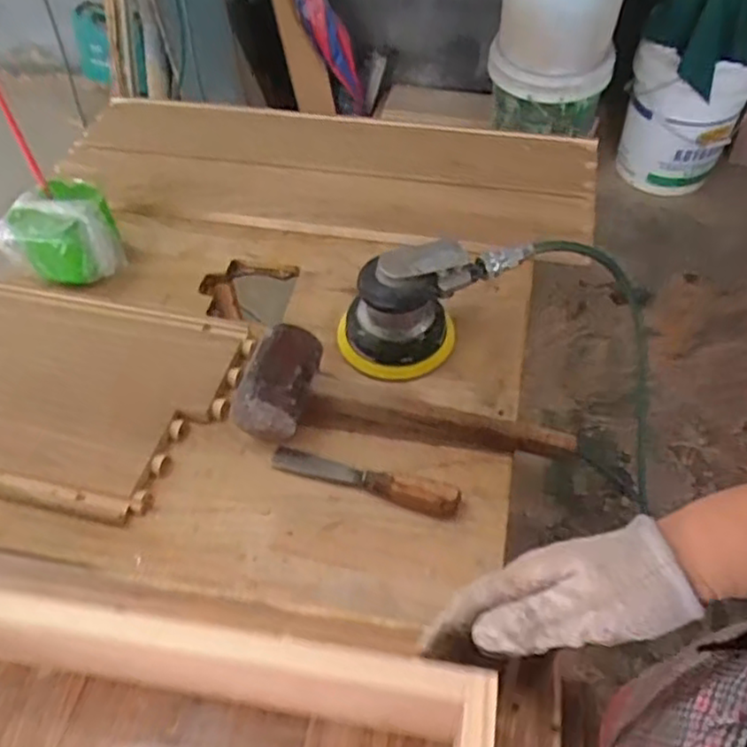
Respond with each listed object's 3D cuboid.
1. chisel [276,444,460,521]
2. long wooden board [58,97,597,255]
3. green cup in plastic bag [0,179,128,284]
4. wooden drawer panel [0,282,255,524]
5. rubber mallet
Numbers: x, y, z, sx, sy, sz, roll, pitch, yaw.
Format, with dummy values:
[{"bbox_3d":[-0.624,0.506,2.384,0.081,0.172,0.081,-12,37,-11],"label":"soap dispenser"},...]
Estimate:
[{"bbox_3d":[-0.010,0.088,0.594,0.169,0.021,0.028,14,52,14],"label":"chisel"},{"bbox_3d":[-0.067,-0.262,0.882,0.665,0.027,0.237,10,51,11],"label":"long wooden board"},{"bbox_3d":[-0.343,-0.155,0.757,0.099,0.081,0.101,-1,50,2],"label":"green cup in plastic bag"},{"bbox_3d":[-0.326,0.008,0.674,0.361,0.011,0.235,10,51,11],"label":"wooden drawer panel"},{"bbox_3d":[0.029,0.017,0.616,0.289,0.066,0.093,4,51,6],"label":"rubber mallet"}]

